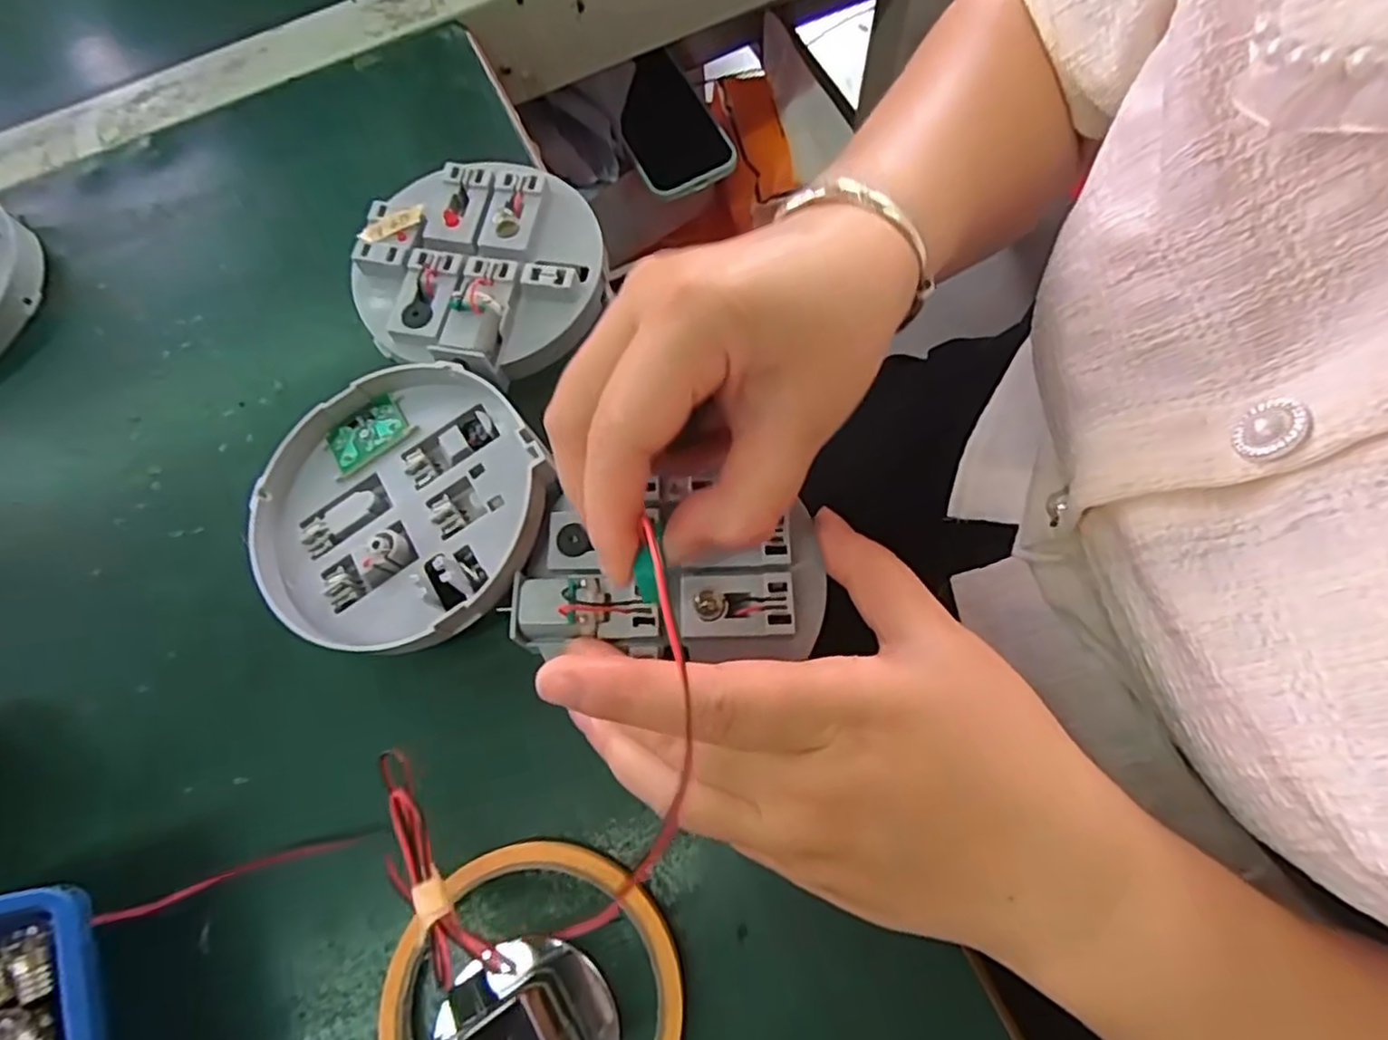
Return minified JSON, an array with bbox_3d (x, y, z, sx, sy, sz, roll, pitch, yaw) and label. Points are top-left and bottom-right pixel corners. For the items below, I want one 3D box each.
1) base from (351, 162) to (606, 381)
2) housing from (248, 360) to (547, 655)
[{"bbox_3d":[-0.088,-0.104,0.295,0.098,0.030,0.092,-1,71,2],"label":"base"},{"bbox_3d":[-0.105,-0.004,0.256,0.103,0.033,0.105,-1,71,2],"label":"housing"}]

